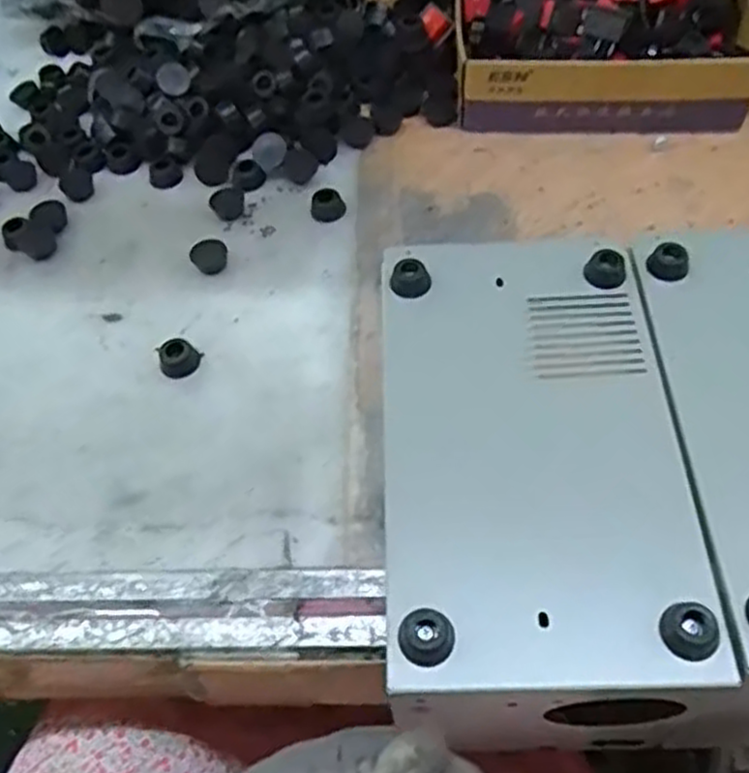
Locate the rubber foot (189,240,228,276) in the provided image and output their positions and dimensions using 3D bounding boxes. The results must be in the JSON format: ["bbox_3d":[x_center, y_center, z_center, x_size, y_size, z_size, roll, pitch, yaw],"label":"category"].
[{"bbox_3d":[-0.109,-0.085,0.510,0.024,0.010,0.023,-2,55,3],"label":"rubber foot"}]

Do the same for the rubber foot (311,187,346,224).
[{"bbox_3d":[-0.032,-0.124,0.531,0.022,0.017,0.020,-2,55,3],"label":"rubber foot"}]

